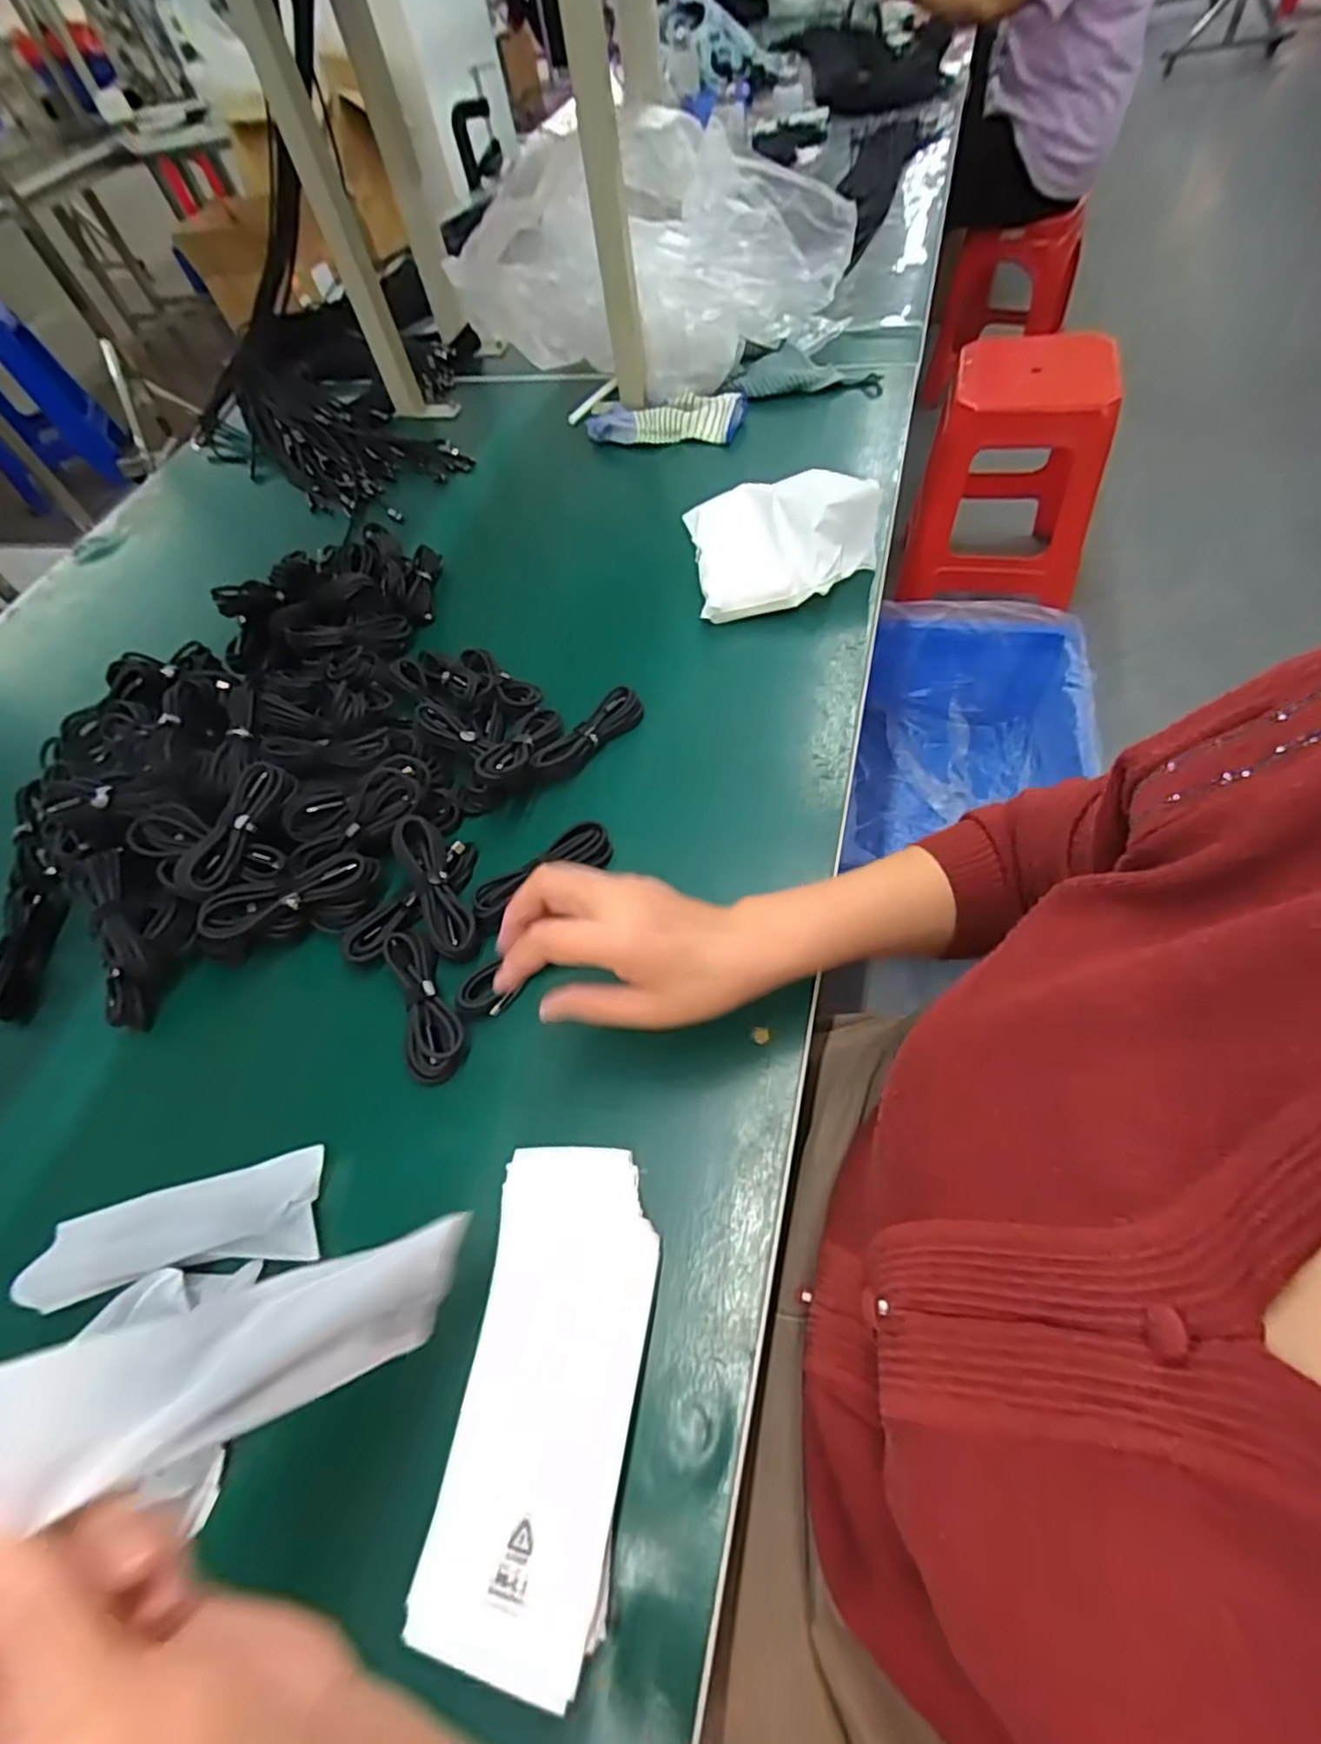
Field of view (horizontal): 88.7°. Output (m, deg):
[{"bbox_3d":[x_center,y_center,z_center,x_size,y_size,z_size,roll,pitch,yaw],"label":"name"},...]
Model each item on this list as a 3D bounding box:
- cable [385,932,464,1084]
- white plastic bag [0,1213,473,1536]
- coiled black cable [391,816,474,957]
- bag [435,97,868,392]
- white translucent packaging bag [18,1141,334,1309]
[{"bbox_3d":[-0.158,0.085,0.449,0.036,0.015,0.106,-22,59,-10],"label":"cable"},{"bbox_3d":[-0.144,0.166,0.238,0.031,0.162,0.046,-46,59,21],"label":"white plastic bag"},{"bbox_3d":[-0.156,0.009,0.483,0.041,0.023,0.104,-23,75,-11],"label":"coiled black cable"},{"bbox_3d":[-0.001,-0.731,0.797,0.429,0.214,0.185,2,59,10],"label":"bag"},{"bbox_3d":[-0.273,0.203,0.379,0.156,0.017,0.053,-13,58,-5],"label":"white translucent packaging bag"}]

